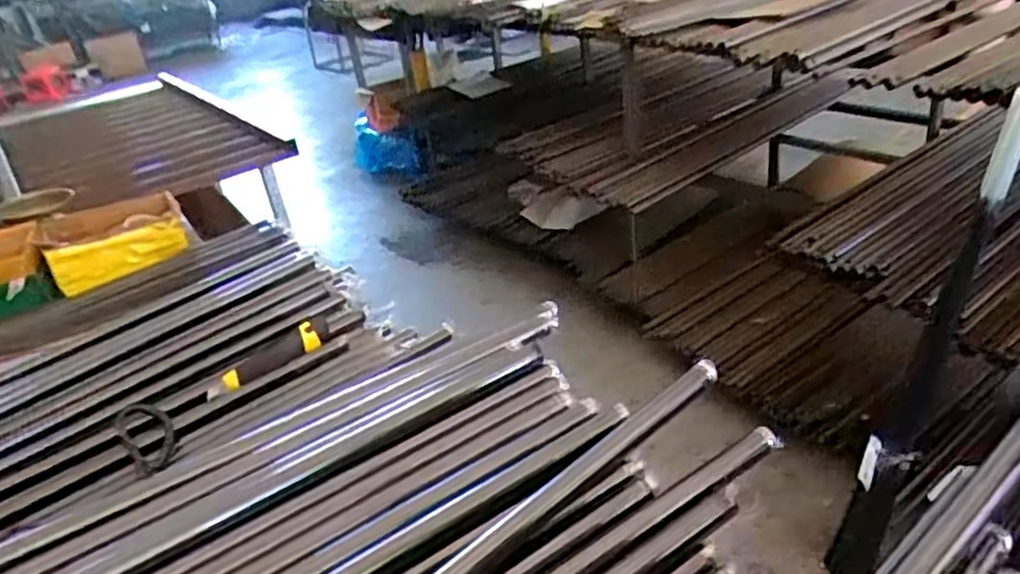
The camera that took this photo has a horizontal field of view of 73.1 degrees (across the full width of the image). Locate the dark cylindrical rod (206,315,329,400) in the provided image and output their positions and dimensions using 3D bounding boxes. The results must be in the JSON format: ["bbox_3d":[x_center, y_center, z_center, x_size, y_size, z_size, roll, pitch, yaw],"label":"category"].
[{"bbox_3d":[-0.287,0.084,0.834,0.031,0.021,0.163,21,41,40],"label":"dark cylindrical rod"}]

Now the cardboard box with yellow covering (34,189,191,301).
[{"bbox_3d":[-0.667,-0.089,1.176,0.206,0.084,0.174,-19,32,-18],"label":"cardboard box with yellow covering"}]

